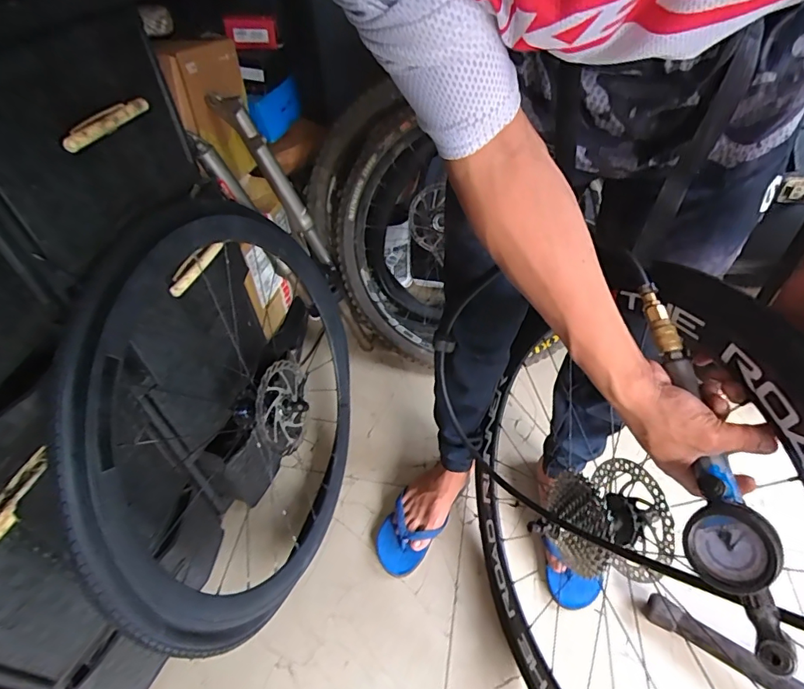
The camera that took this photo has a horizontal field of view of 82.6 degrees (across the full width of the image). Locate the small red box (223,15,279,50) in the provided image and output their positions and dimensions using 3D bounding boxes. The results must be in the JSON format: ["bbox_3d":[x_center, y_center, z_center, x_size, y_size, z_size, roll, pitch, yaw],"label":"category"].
[{"bbox_3d":[-0.345,-0.721,1.057,0.128,0.060,0.025,-19,44,-35],"label":"small red box"}]

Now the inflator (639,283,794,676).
[{"bbox_3d":[0.257,0.090,0.395,0.055,0.049,0.320,-3,66,2],"label":"inflator"}]

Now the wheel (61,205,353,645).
[{"bbox_3d":[-0.246,0.113,0.747,0.182,0.598,0.636,-2,45,3],"label":"wheel"}]

